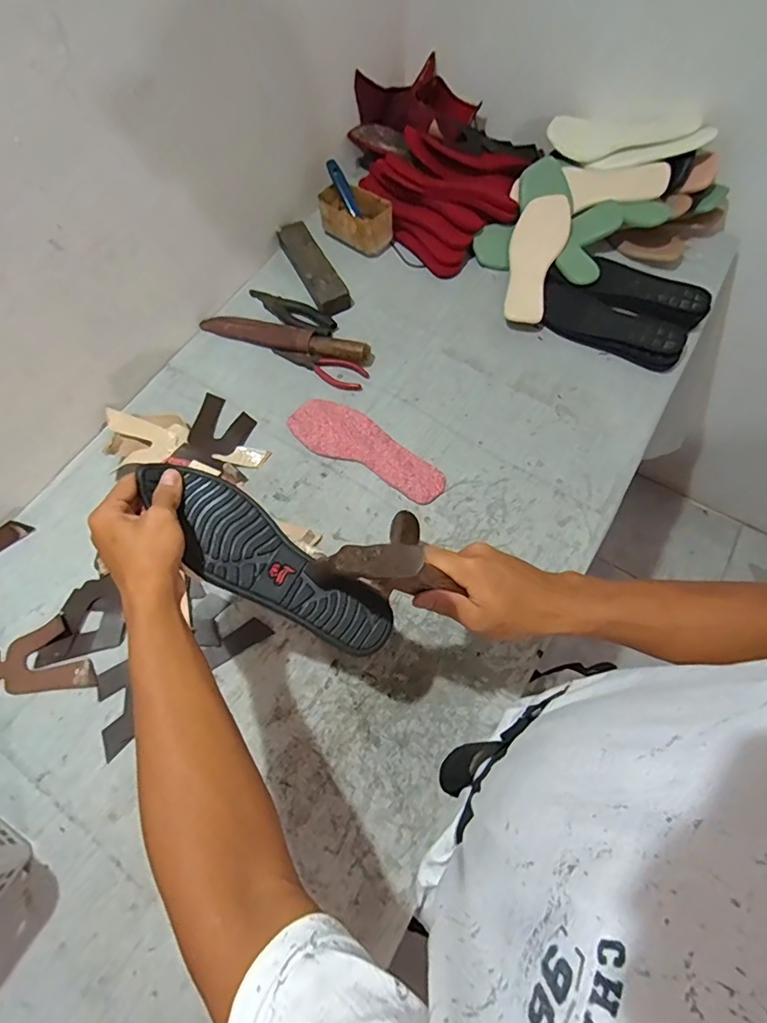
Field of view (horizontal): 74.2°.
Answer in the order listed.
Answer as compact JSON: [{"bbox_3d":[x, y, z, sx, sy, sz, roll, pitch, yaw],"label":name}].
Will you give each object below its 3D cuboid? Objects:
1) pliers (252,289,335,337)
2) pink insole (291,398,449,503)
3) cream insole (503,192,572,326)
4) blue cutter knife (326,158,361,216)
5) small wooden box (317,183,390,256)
[{"bbox_3d":[-0.149,-0.328,0.825,0.165,0.020,0.042,33,70,15],"label":"pliers"},{"bbox_3d":[-0.022,-0.092,0.719,0.240,0.007,0.083,29,69,14],"label":"pink insole"},{"bbox_3d":[0.240,-0.405,0.808,0.081,0.029,0.216,15,86,9],"label":"cream insole"},{"bbox_3d":[-0.067,-0.548,0.860,0.018,0.017,0.098,-31,99,-12],"label":"blue cutter knife"},{"bbox_3d":[-0.044,-0.501,0.868,0.129,0.073,0.082,36,71,17],"label":"small wooden box"}]

